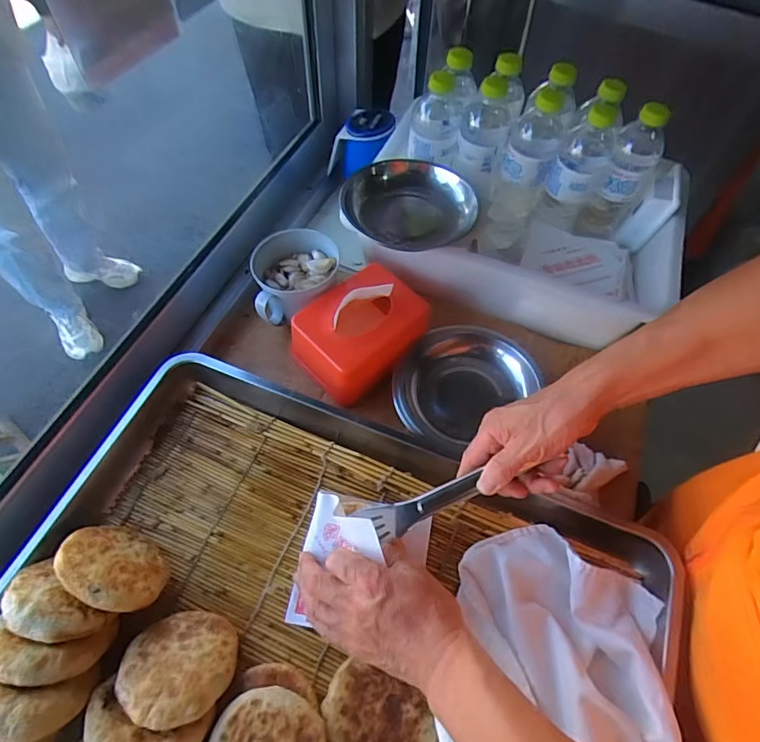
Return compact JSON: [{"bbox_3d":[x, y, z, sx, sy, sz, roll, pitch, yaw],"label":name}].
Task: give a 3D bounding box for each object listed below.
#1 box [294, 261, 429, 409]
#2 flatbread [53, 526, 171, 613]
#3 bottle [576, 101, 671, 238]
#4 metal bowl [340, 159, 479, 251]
[{"bbox_3d":[-0.023,-0.053,0.583,0.166,0.075,0.117,-38,68,-22],"label":"box"},{"bbox_3d":[-0.240,0.176,0.434,0.092,0.082,0.021,29,103,-4],"label":"flatbread"},{"bbox_3d":[0.309,-0.245,0.602,0.065,0.151,0.052,29,62,14],"label":"bottle"},{"bbox_3d":[0.032,-0.205,0.587,0.152,0.043,0.152,1,59,-2],"label":"metal bowl"}]

